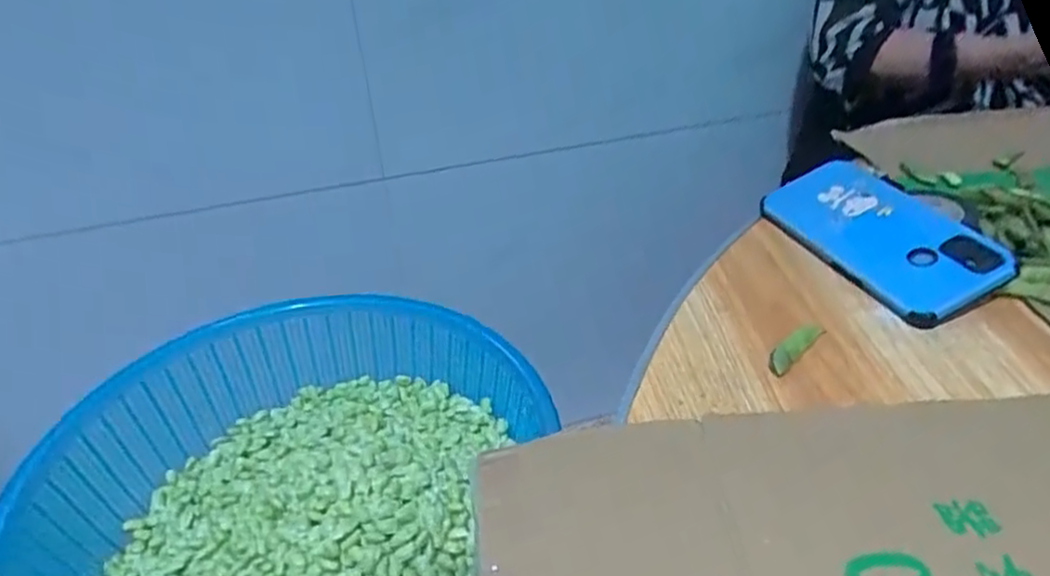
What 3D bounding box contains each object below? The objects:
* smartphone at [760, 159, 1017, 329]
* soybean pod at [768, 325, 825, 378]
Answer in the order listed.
[{"bbox_3d":[0.243,-0.038,0.482,0.084,0.016,0.157,-32,43,-4],"label":"smartphone"},{"bbox_3d":[0.160,0.034,0.418,0.052,0.007,0.012,-32,44,-33],"label":"soybean pod"}]

